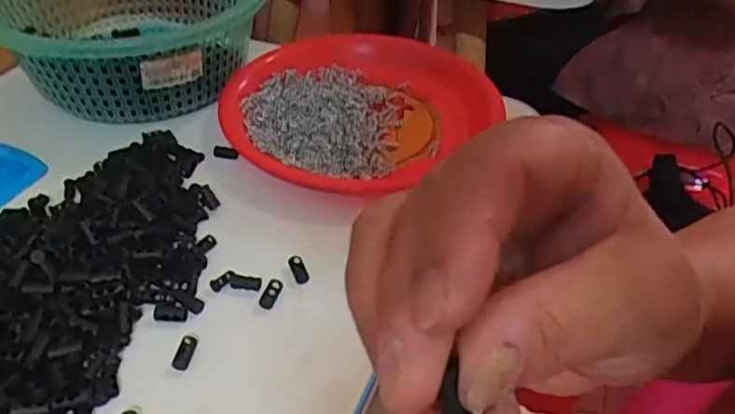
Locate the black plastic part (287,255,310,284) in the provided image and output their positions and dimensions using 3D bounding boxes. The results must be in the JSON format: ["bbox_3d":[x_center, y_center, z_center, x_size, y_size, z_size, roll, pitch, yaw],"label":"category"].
[{"bbox_3d":[-0.044,0.040,0.393,0.009,0.005,0.022,-15,44,-19],"label":"black plastic part"}]

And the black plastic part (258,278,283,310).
[{"bbox_3d":[-0.060,0.053,0.378,0.009,0.005,0.022,13,42,12],"label":"black plastic part"}]

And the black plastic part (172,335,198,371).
[{"bbox_3d":[-0.102,0.082,0.345,0.009,0.005,0.022,7,41,5],"label":"black plastic part"}]

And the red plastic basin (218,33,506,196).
[{"bbox_3d":[-0.013,-0.096,0.518,0.217,0.045,0.233,34,49,31],"label":"red plastic basin"}]

